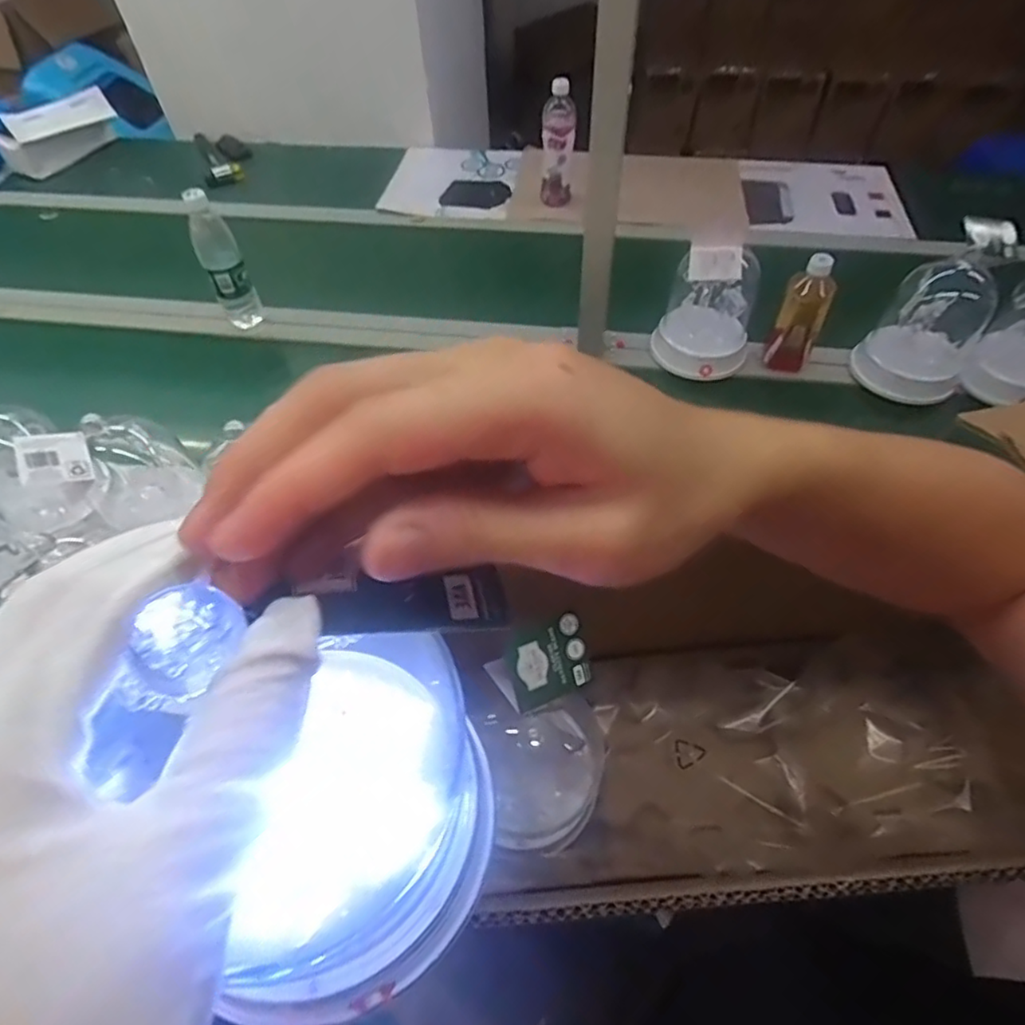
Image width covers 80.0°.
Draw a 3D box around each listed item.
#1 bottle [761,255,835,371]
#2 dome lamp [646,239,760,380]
[{"bbox_3d":[0.431,-0.290,0.913,0.067,0.184,0.056,26,60,19],"label":"bottle"},{"bbox_3d":[0.301,-0.311,0.932,0.145,0.180,0.122,15,57,12],"label":"dome lamp"}]

